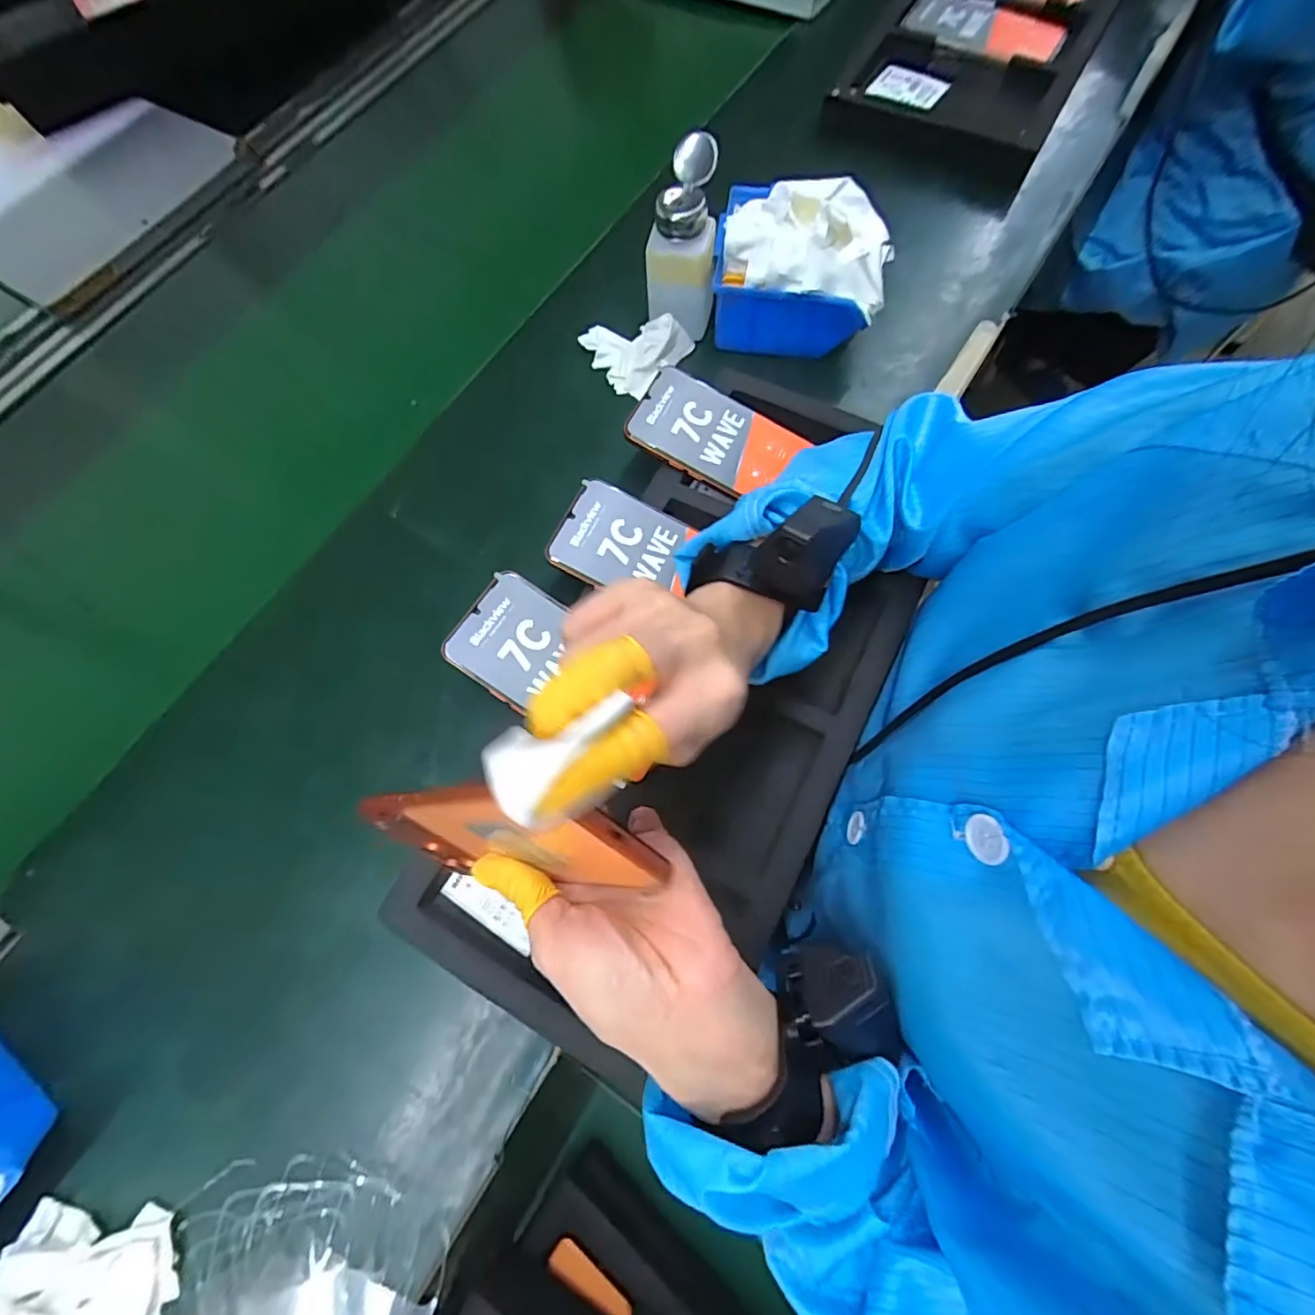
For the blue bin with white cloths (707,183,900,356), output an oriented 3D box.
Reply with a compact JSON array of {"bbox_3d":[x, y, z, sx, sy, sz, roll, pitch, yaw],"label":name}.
[{"bbox_3d":[0.125,-0.342,0.483,0.142,0.091,0.118,8,72,8],"label":"blue bin with white cloths"}]

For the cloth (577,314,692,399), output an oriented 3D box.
[{"bbox_3d":[-0.021,-0.289,0.513,0.081,0.029,0.099,-41,73,-9],"label":"cloth"}]

